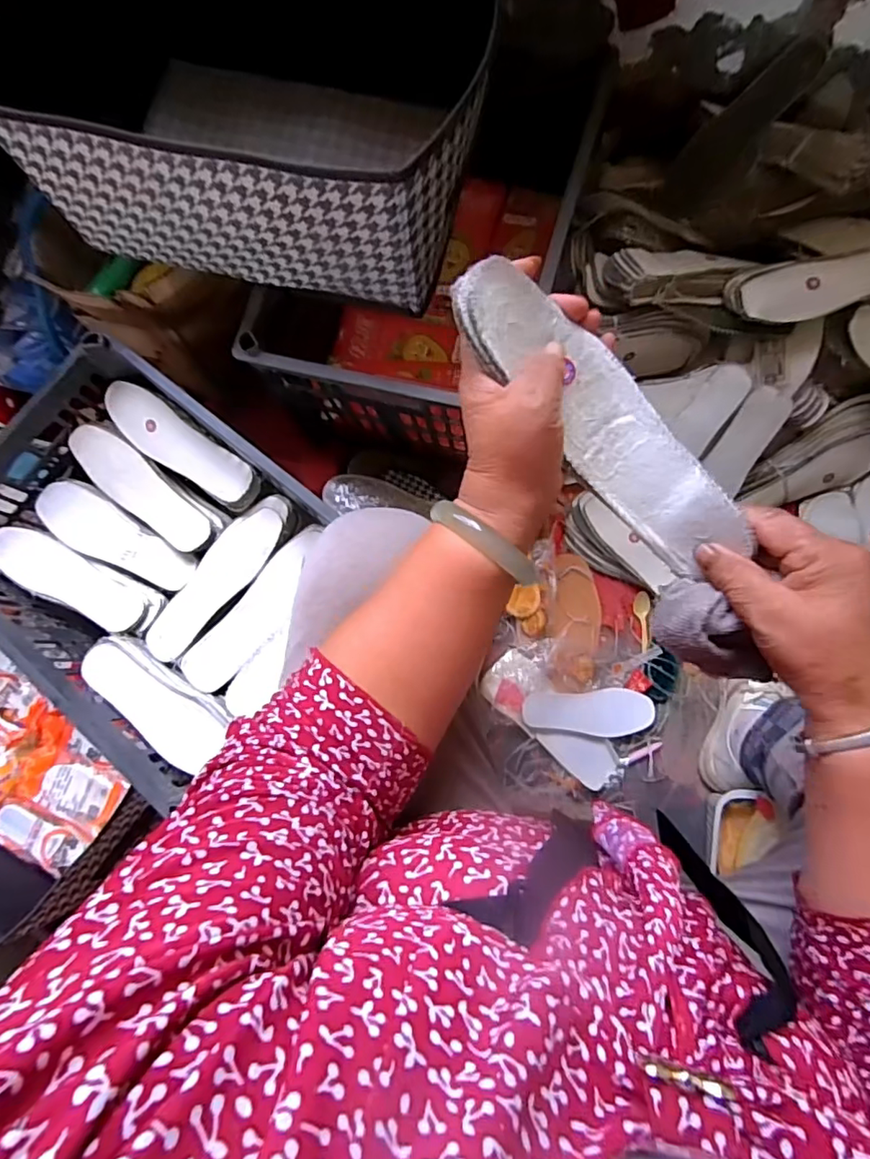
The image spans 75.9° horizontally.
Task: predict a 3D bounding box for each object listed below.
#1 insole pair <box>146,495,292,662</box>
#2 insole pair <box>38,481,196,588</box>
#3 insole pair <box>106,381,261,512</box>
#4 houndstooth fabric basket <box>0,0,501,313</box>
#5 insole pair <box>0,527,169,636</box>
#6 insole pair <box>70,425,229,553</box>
[{"bbox_3d":[-0.261,-0.005,0.676,0.075,0.021,0.233,35,86,8],"label":"insole pair"},{"bbox_3d":[-0.406,-0.054,0.707,0.226,0.011,0.072,29,85,8],"label":"insole pair"},{"bbox_3d":[-0.317,-0.165,0.704,0.227,0.037,0.062,34,86,8],"label":"insole pair"},{"bbox_3d":[-0.165,-0.506,0.586,0.428,0.199,0.333,13,83,6],"label":"houndstooth fabric basket"},{"bbox_3d":[-0.451,0.001,0.692,0.231,0.019,0.064,24,85,7],"label":"insole pair"},{"bbox_3d":[-0.369,-0.113,0.702,0.221,0.019,0.067,38,86,8],"label":"insole pair"}]

